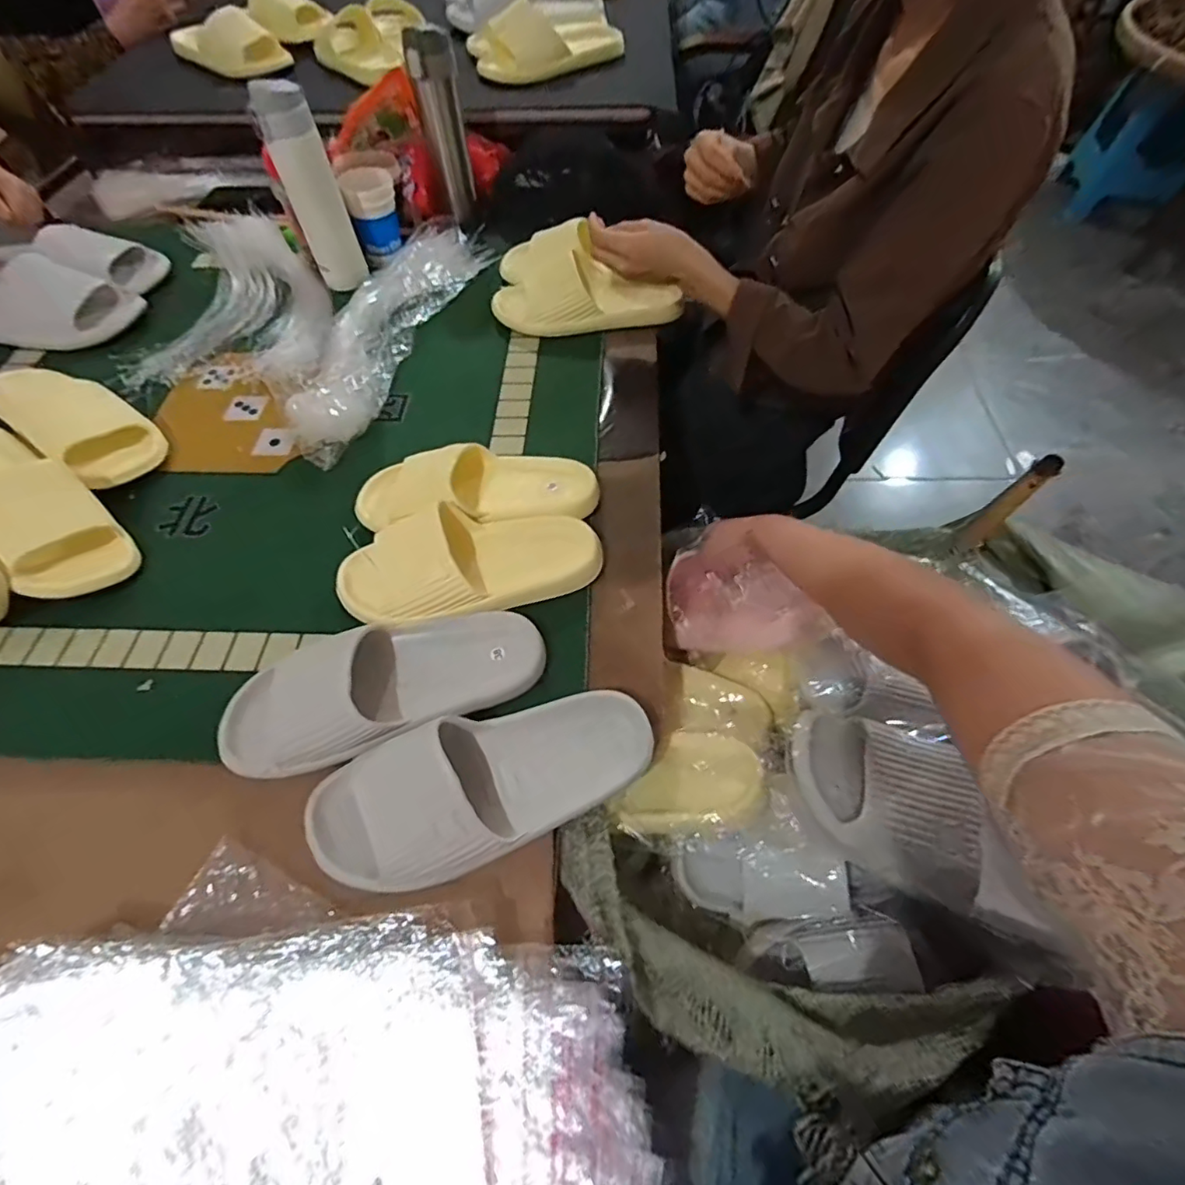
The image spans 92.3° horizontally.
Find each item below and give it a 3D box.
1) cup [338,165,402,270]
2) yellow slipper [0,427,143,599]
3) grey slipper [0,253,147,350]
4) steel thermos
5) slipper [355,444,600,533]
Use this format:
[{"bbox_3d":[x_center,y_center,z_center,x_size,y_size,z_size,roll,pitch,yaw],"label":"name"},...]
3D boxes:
[{"bbox_3d":[-0.314,-0.548,0.826,0.070,0.098,0.080,-18,61,-9],"label":"cup"},{"bbox_3d":[-0.574,-0.094,0.571,0.267,0.064,0.098,34,66,19],"label":"yellow slipper"},{"bbox_3d":[-0.756,-0.387,0.760,0.253,0.070,0.108,-1,59,1],"label":"grey slipper"},{"bbox_3d":[-0.219,-0.691,0.851,0.063,0.211,0.058,-37,65,-19],"label":"steel thermos"},{"bbox_3d":[-0.120,-0.114,0.586,0.243,0.058,0.092,-6,60,-2],"label":"slipper"}]

